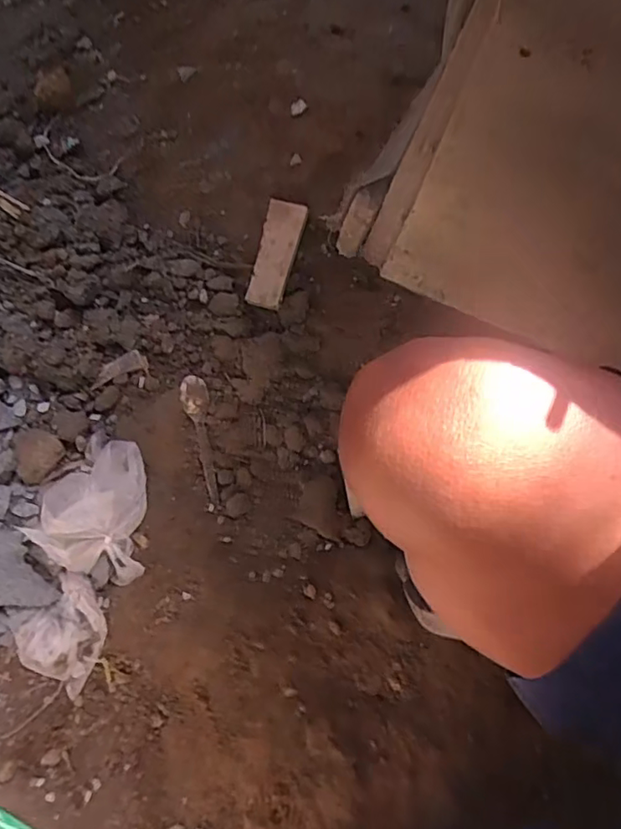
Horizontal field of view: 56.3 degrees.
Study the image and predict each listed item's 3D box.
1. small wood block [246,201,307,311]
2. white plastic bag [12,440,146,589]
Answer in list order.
[{"bbox_3d":[-0.038,-0.176,0.634,0.042,0.020,0.116,16,91,4],"label":"small wood block"},{"bbox_3d":[-0.227,0.097,0.597,0.108,0.049,0.148,-3,75,-2],"label":"white plastic bag"}]

